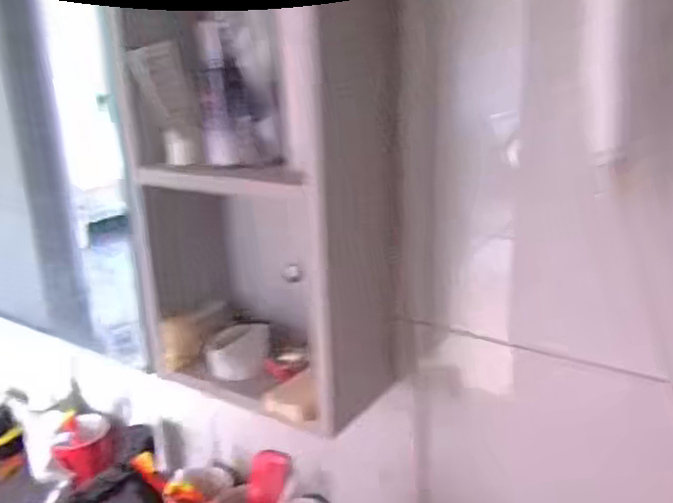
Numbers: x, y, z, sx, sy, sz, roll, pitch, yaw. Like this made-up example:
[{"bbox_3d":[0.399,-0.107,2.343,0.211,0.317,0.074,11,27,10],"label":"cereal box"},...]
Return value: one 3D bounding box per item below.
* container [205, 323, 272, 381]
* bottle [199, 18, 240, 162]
[{"bbox_3d":[-0.101,0.102,0.722,0.061,0.043,0.048,-3,19,-3],"label":"container"},{"bbox_3d":[-0.109,-0.142,0.632,0.026,0.124,0.032,-7,20,-14],"label":"bottle"}]

